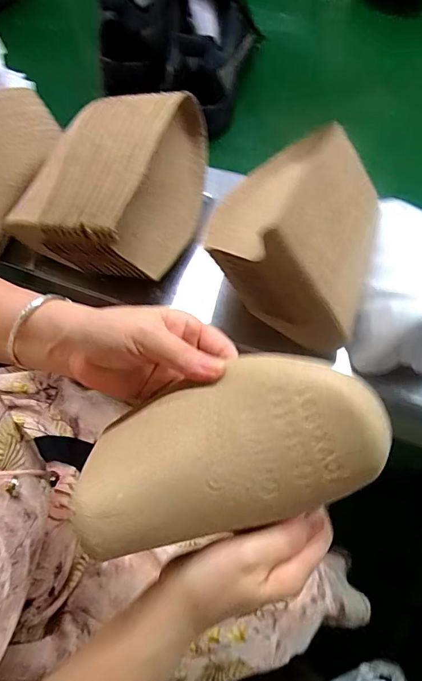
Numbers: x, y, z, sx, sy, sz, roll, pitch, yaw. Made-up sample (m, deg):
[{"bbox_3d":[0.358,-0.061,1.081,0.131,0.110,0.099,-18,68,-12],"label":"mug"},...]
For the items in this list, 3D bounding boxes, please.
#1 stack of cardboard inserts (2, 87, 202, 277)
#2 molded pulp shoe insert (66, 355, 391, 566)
[{"bbox_3d":[-0.112,-0.176,0.483,0.180,0.118,0.185,9,64,6],"label":"stack of cardboard inserts"},{"bbox_3d":[0.009,0.062,0.269,0.182,0.043,0.095,-13,64,-5],"label":"molded pulp shoe insert"}]

